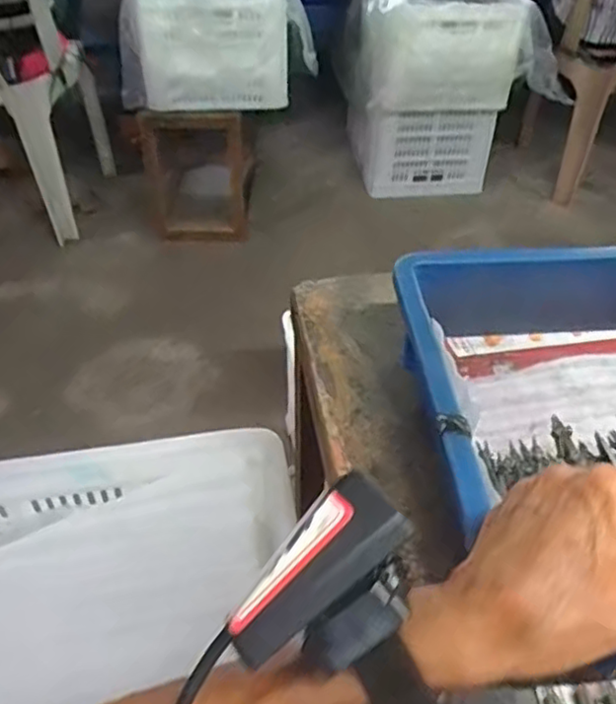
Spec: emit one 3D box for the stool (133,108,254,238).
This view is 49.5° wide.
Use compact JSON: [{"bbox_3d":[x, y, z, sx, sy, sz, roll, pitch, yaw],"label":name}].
[{"bbox_3d":[-0.262,-0.478,1.630,0.243,0.306,0.261,-4,43,-4],"label":"stool"}]

